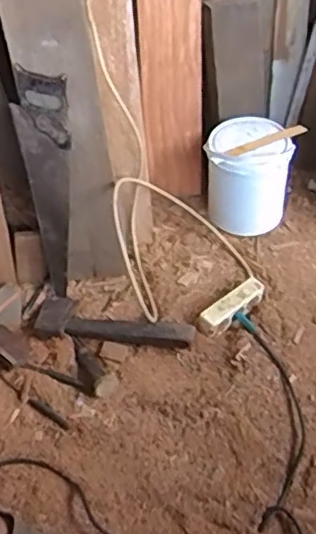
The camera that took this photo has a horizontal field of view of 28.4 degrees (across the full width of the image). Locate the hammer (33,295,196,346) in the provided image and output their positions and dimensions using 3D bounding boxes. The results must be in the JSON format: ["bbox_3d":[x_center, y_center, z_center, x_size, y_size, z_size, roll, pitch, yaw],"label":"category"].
[{"bbox_3d":[-0.093,0.114,1.251,0.328,0.048,0.104,15,56,7],"label":"hammer"}]

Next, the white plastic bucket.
[{"bbox_3d":[0.199,-0.207,1.396,0.197,0.217,0.207,15,56,7],"label":"white plastic bucket"}]

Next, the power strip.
[{"bbox_3d":[0.155,0.077,1.283,0.174,0.047,0.054,-36,65,-24],"label":"power strip"}]

